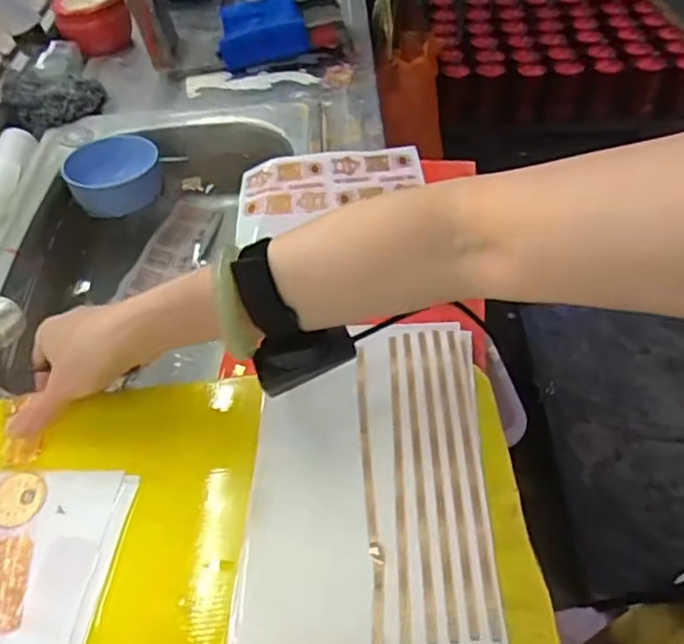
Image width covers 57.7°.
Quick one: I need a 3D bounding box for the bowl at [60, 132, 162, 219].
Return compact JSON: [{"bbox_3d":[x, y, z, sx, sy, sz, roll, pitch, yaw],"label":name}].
[{"bbox_3d":[-0.278,-0.179,0.761,0.113,0.054,0.094,-27,53,-21],"label":"bowl"}]

